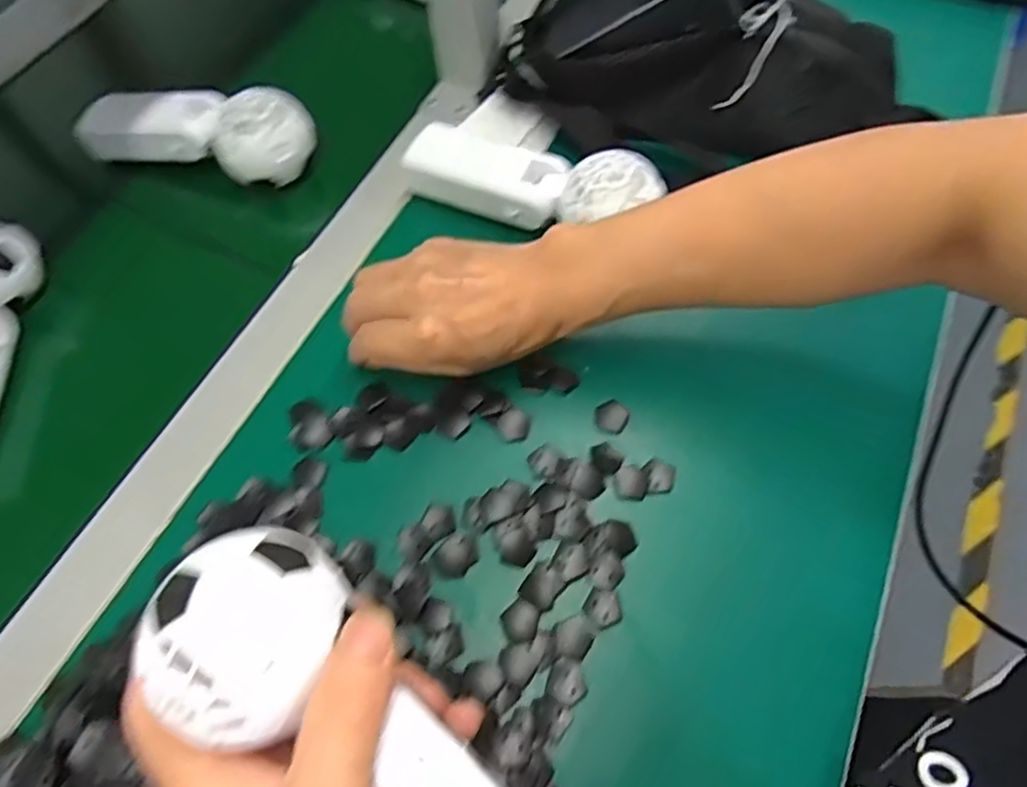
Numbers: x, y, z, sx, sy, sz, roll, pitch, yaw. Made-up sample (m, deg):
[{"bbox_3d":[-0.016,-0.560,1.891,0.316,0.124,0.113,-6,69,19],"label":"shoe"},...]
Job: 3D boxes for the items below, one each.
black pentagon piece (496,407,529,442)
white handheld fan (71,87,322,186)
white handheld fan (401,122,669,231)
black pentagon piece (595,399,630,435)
[{"bbox_3d":[0.000,0.017,0.375,0.017,0.004,0.020,-10,61,0],"label":"black pentagon piece"},{"bbox_3d":[-0.223,-0.186,0.468,0.157,0.038,0.058,9,63,10],"label":"white handheld fan"},{"bbox_3d":[0.010,-0.133,0.427,0.168,0.046,0.055,15,65,24],"label":"white handheld fan"},{"bbox_3d":[0.055,0.012,0.376,0.019,0.004,0.018,25,66,18],"label":"black pentagon piece"}]

